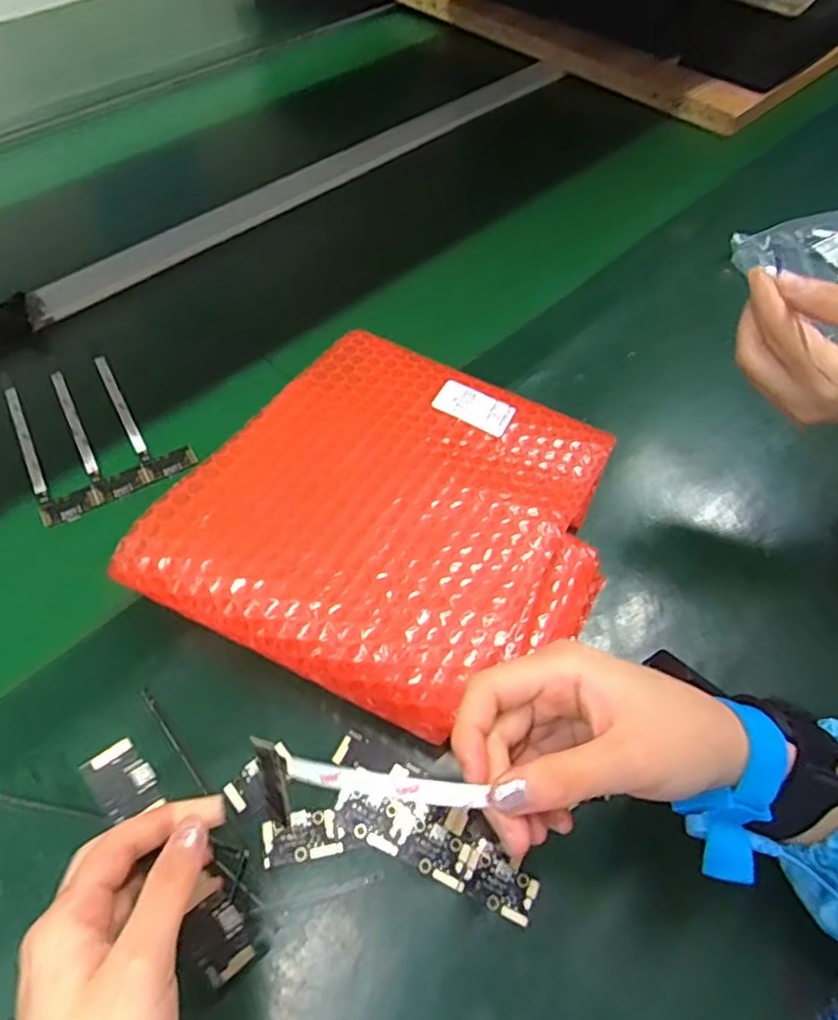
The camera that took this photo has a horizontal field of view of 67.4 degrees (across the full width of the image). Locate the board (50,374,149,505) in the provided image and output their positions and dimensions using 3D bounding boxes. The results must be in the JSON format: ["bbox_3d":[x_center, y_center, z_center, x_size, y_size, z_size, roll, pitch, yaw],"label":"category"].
[{"bbox_3d":[-0.253,-0.065,0.491,0.036,0.005,0.157,-26,58,-18],"label":"board"}]

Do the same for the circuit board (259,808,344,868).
[{"bbox_3d":[-0.059,0.164,0.316,0.038,0.004,0.022,-8,55,-6],"label":"circuit board"}]

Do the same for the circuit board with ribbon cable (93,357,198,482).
[{"bbox_3d":[-0.221,-0.082,0.502,0.037,0.004,0.154,-26,58,-18],"label":"circuit board with ribbon cable"}]

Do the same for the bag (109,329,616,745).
[{"bbox_3d":[-0.006,-0.003,0.386,0.237,0.071,0.244,23,57,15],"label":"bag"}]

